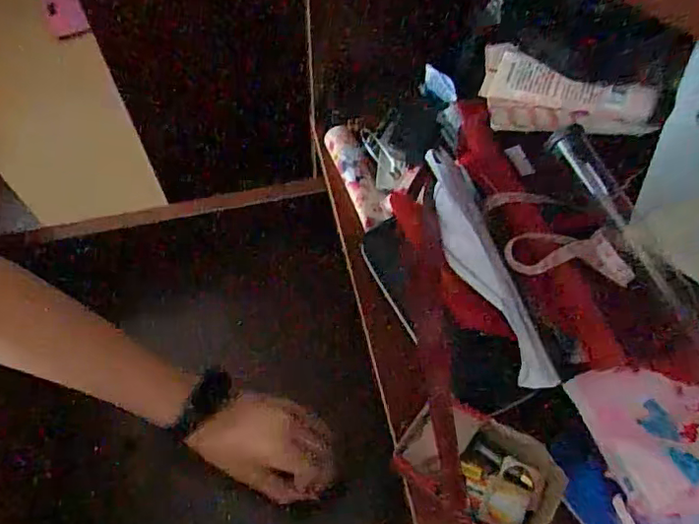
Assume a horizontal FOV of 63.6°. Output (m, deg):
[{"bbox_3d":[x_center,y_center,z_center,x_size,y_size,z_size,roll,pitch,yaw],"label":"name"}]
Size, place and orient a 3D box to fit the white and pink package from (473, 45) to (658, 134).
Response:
[{"bbox_3d":[0.136,-0.105,0.365,0.115,0.035,0.052,27,63,13],"label":"white and pink package"}]

